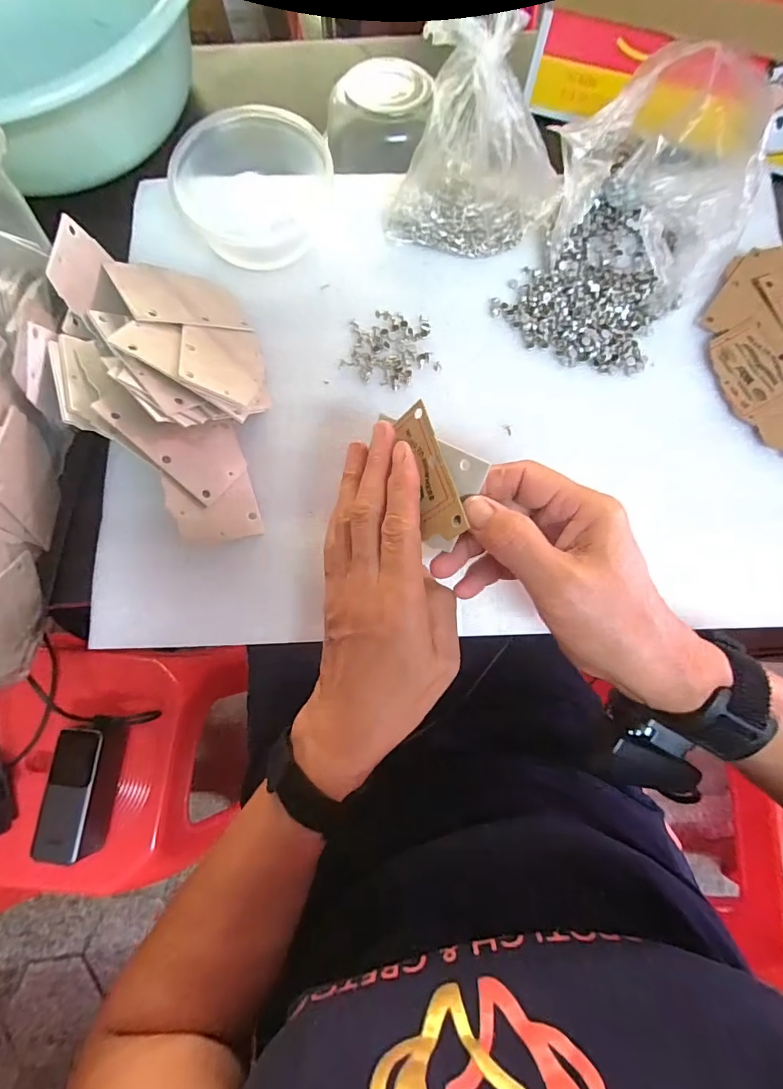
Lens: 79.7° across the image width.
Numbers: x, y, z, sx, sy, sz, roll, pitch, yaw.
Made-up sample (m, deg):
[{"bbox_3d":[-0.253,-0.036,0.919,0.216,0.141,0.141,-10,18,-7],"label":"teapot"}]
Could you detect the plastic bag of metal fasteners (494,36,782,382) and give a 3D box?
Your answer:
[{"bbox_3d":[0.165,-0.216,0.319,0.124,0.090,0.163,37,80,8],"label":"plastic bag of metal fasteners"}]

